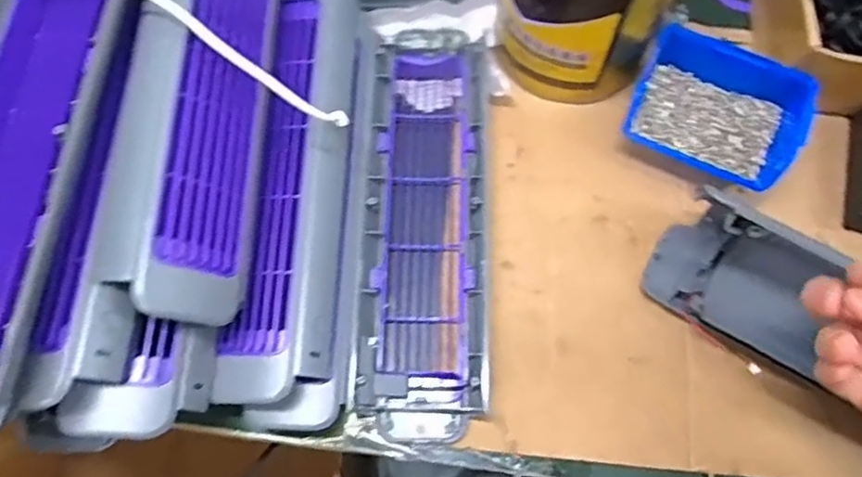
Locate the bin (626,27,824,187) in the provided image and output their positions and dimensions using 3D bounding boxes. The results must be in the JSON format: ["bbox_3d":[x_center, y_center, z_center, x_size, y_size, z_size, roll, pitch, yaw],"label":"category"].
[{"bbox_3d":[0.195,-0.086,0.447,0.113,0.046,0.084,28,73,8],"label":"bin"}]

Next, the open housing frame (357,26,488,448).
[{"bbox_3d":[-0.002,-0.018,0.438,0.077,0.025,0.293,2,71,0],"label":"open housing frame"}]

